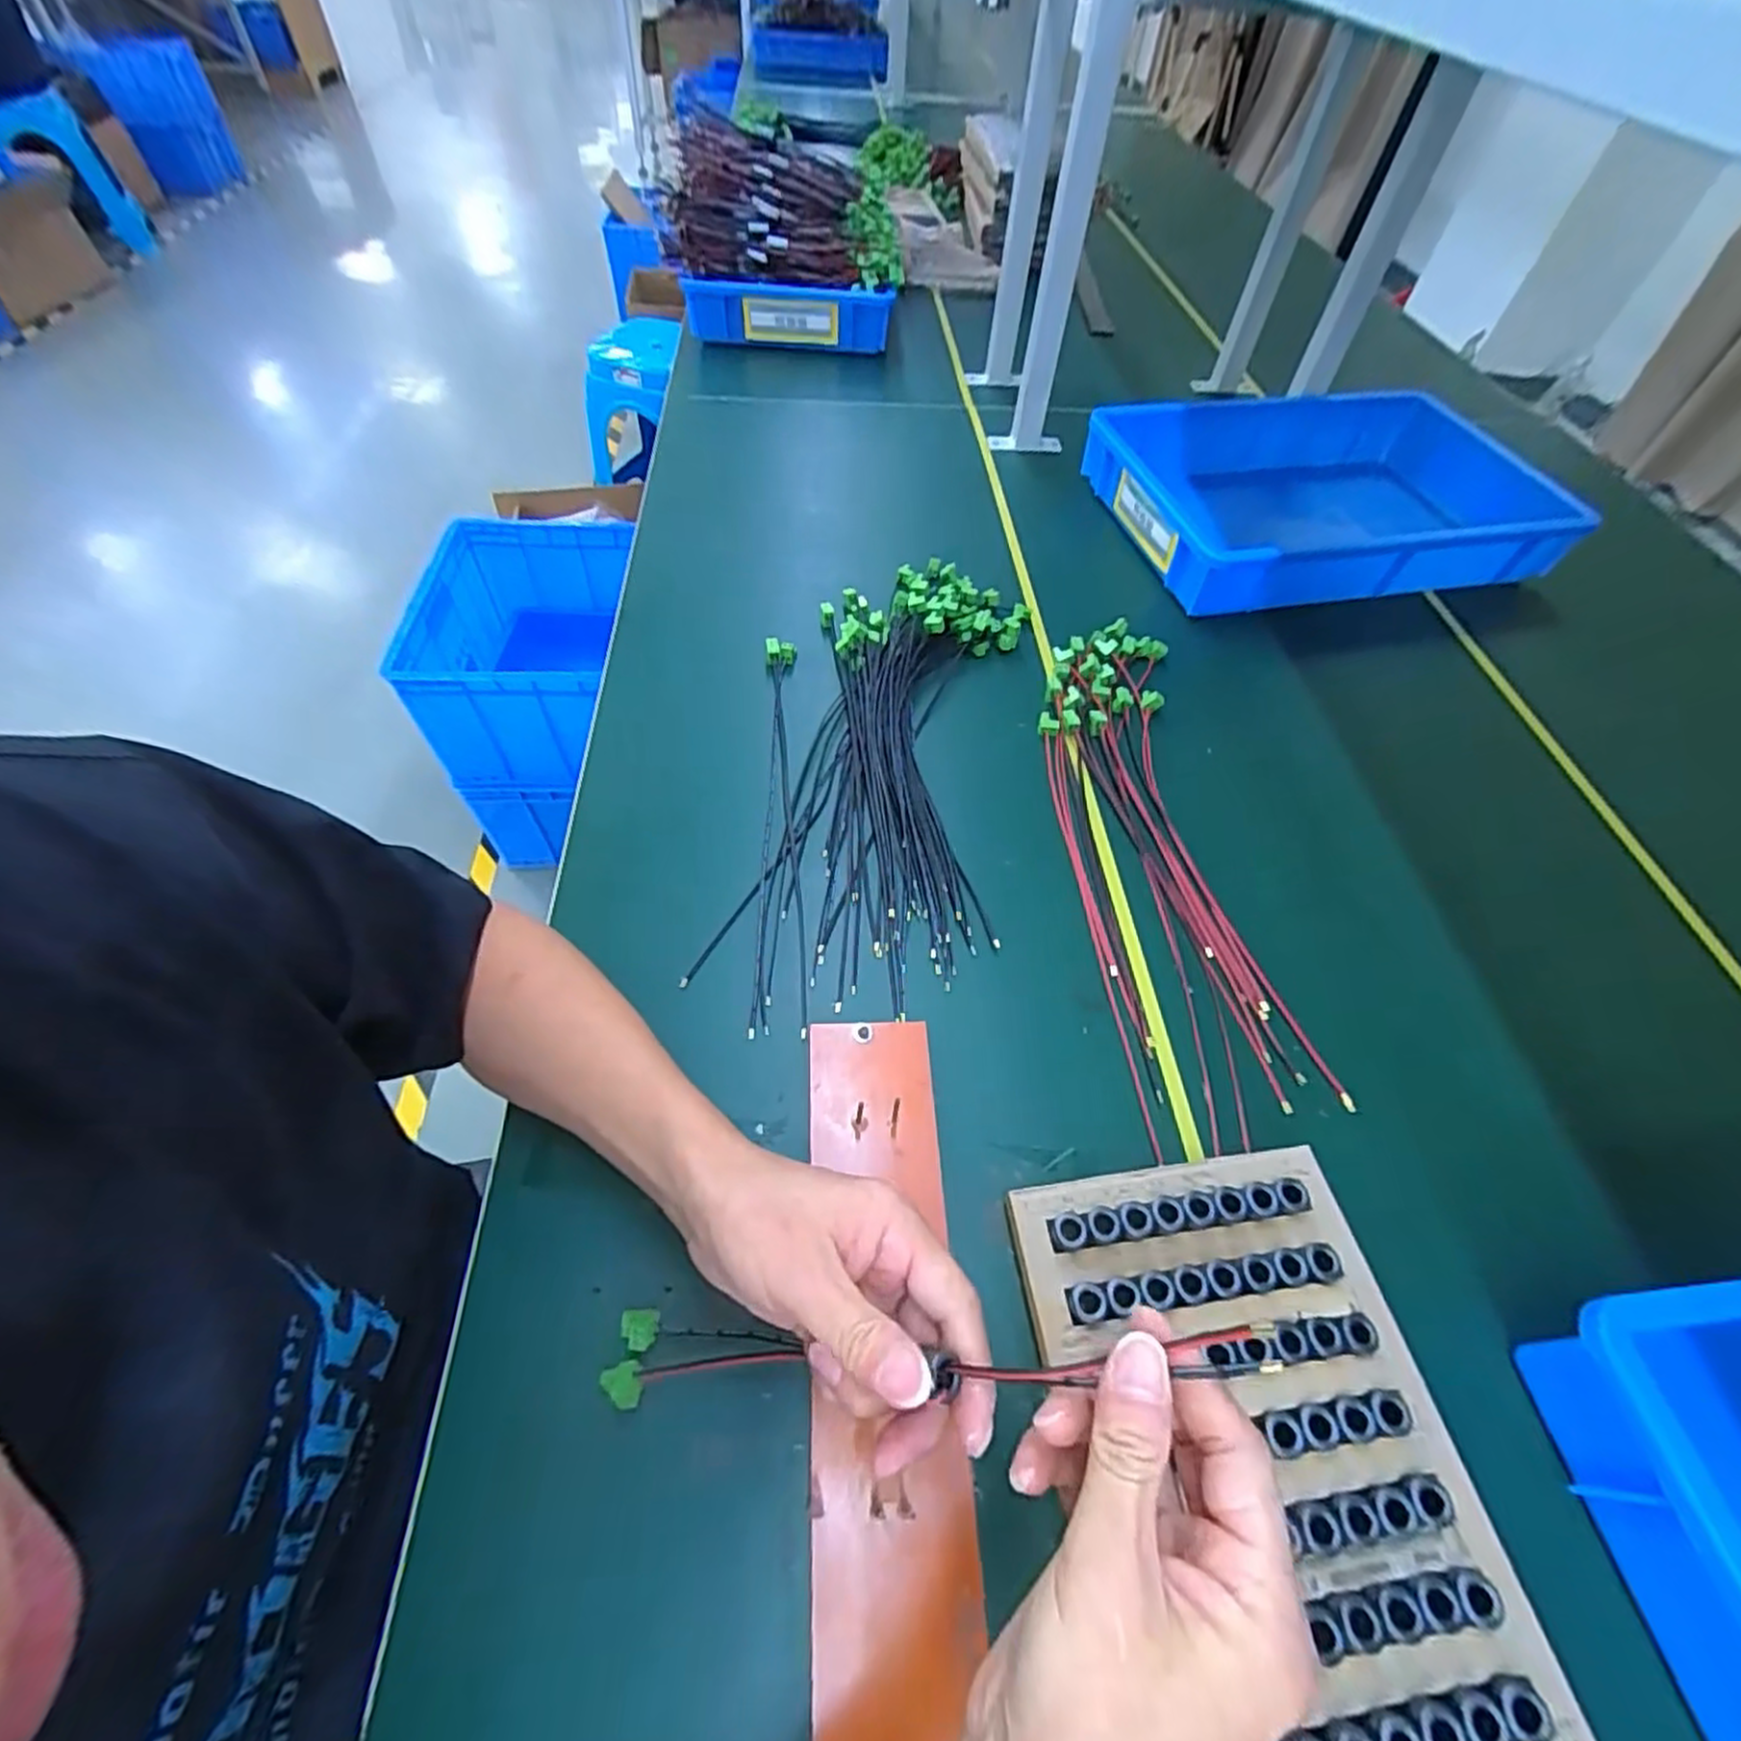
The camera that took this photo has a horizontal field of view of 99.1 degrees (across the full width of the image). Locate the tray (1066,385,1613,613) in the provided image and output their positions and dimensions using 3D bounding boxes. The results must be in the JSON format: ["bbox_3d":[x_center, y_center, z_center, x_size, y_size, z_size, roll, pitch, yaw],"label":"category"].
[{"bbox_3d":[0.485,-0.405,0.808,0.445,0.084,0.287,-9,56,-9],"label":"tray"}]

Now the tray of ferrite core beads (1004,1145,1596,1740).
[{"bbox_3d":[0.186,0.314,0.310,0.175,0.042,0.358,-4,56,-8],"label":"tray of ferrite core beads"}]

